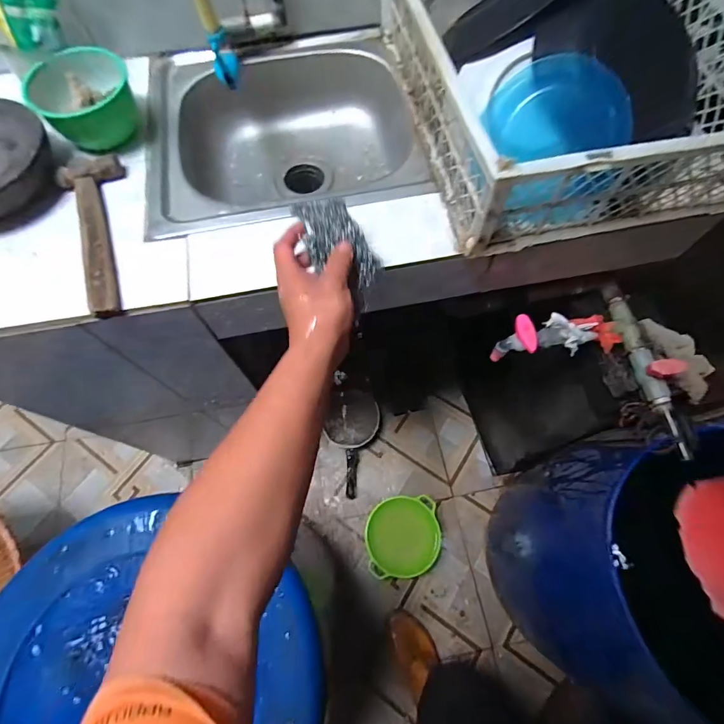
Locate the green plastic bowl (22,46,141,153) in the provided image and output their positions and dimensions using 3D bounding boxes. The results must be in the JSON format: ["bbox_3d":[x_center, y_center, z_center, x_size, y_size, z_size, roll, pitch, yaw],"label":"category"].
[{"bbox_3d":[-0.398,-0.380,0.581,0.132,0.093,0.103,-41,73,-14],"label":"green plastic bowl"}]

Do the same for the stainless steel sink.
[{"bbox_3d":[-0.123,-0.353,0.682,0.394,0.138,0.378,-9,68,-3],"label":"stainless steel sink"}]

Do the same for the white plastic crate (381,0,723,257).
[{"bbox_3d":[0.275,-0.419,0.560,0.400,0.135,0.496,-11,68,-3],"label":"white plastic crate"}]

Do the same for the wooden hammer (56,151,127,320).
[{"bbox_3d":[-0.339,-0.178,0.526,0.073,0.029,0.256,-21,69,-7],"label":"wooden hammer"}]

